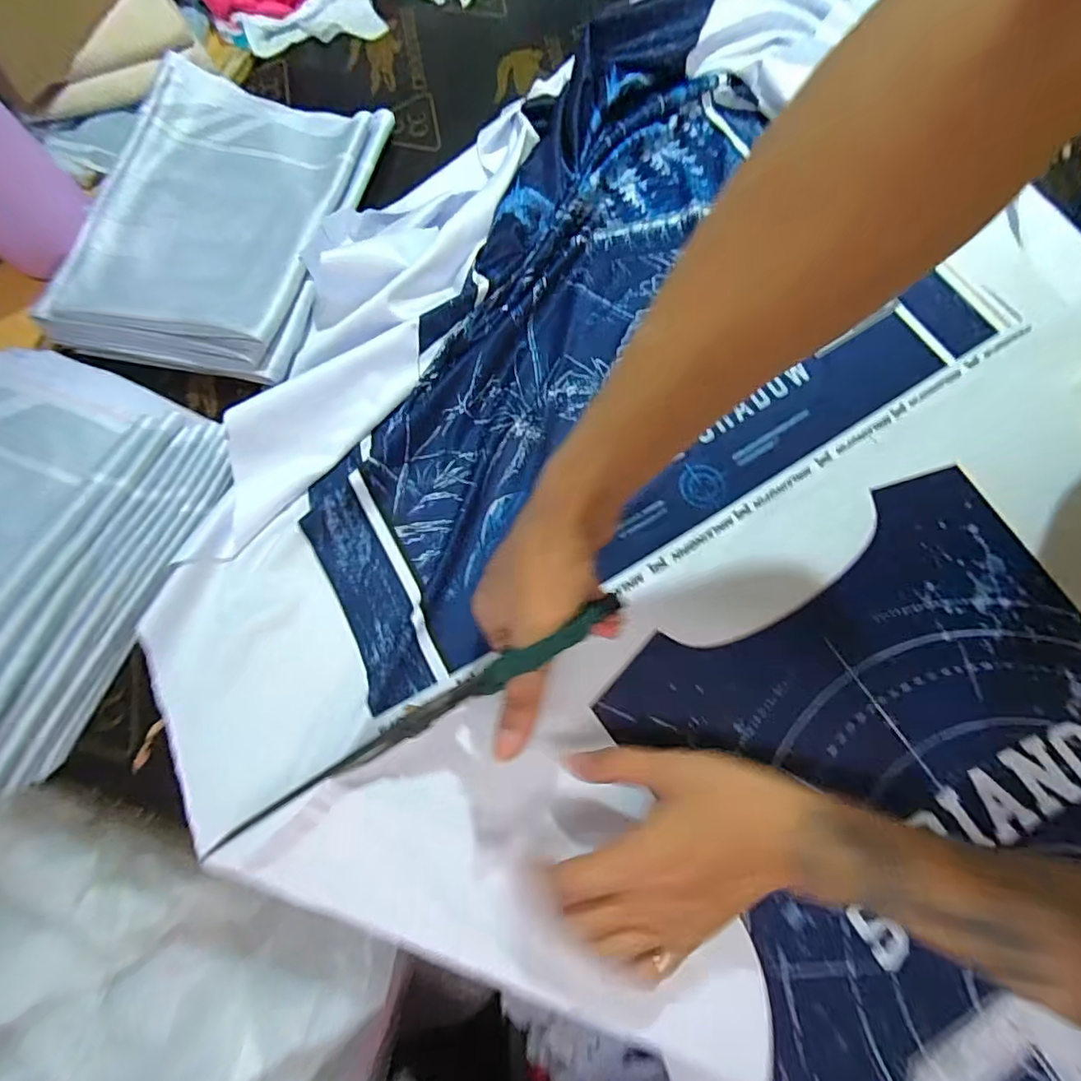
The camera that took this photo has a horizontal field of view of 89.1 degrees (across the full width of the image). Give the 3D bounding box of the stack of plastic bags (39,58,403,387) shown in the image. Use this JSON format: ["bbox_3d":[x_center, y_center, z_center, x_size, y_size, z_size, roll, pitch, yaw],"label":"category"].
[{"bbox_3d":[-0.284,-0.294,0.481,0.216,0.035,0.296,12,74,4],"label":"stack of plastic bags"}]

